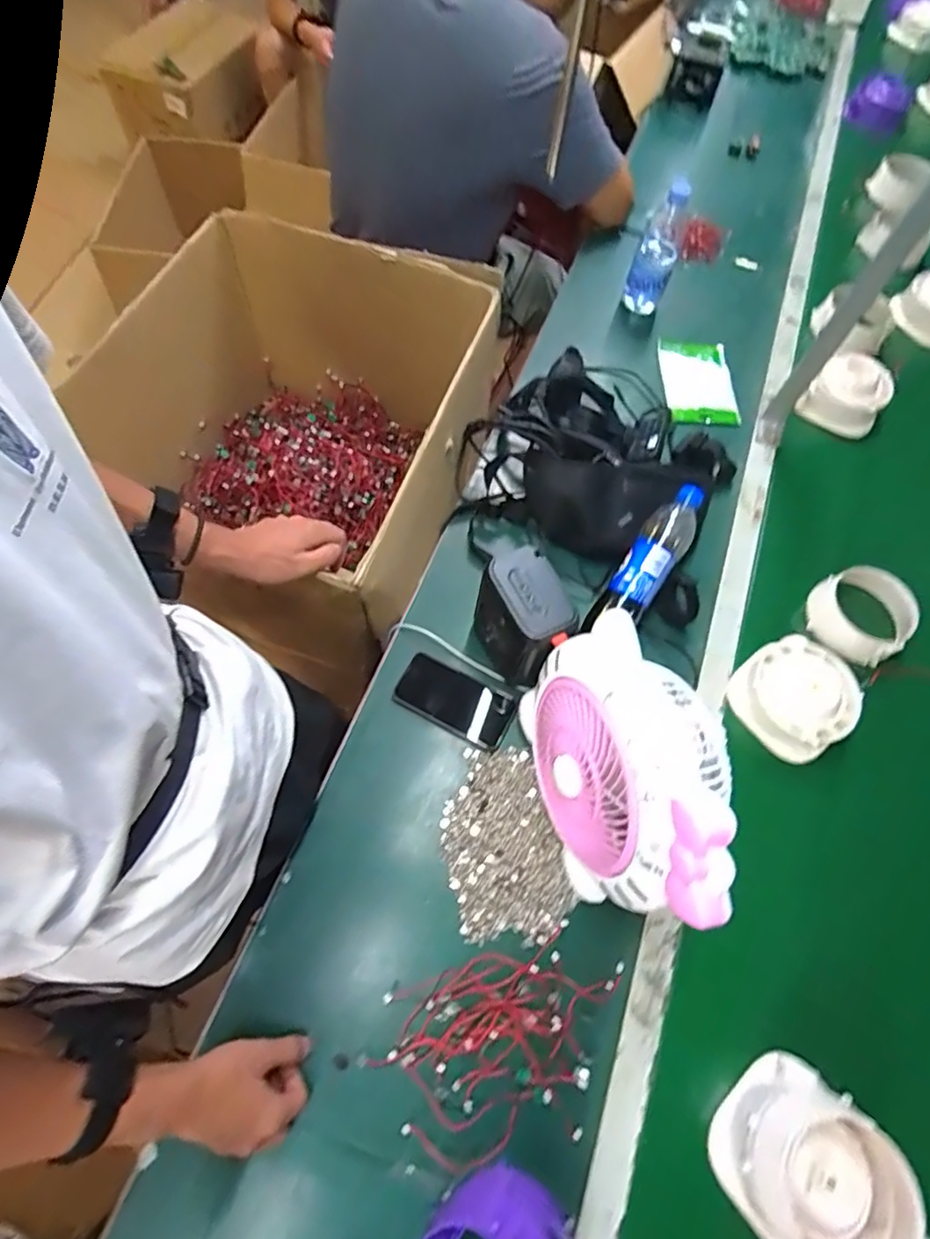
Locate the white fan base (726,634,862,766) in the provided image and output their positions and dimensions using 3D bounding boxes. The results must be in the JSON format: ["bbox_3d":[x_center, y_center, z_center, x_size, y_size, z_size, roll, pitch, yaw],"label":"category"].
[{"bbox_3d":[0.438,0.098,0.762,0.140,0.071,0.136,-33,72,-18],"label":"white fan base"}]

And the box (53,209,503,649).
[{"bbox_3d":[-0.236,-0.267,0.905,0.472,0.327,0.522,17,70,9],"label":"box"}]

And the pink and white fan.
[{"bbox_3d":[0.167,0.152,0.592,0.146,0.265,0.266,-8,66,-9],"label":"pink and white fan"}]

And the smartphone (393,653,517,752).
[{"bbox_3d":[-0.015,0.105,0.748,0.149,0.008,0.076,27,66,7],"label":"smartphone"}]

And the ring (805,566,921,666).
[{"bbox_3d":[0.557,-0.008,0.815,0.120,0.066,0.125,2,65,-4],"label":"ring"}]

